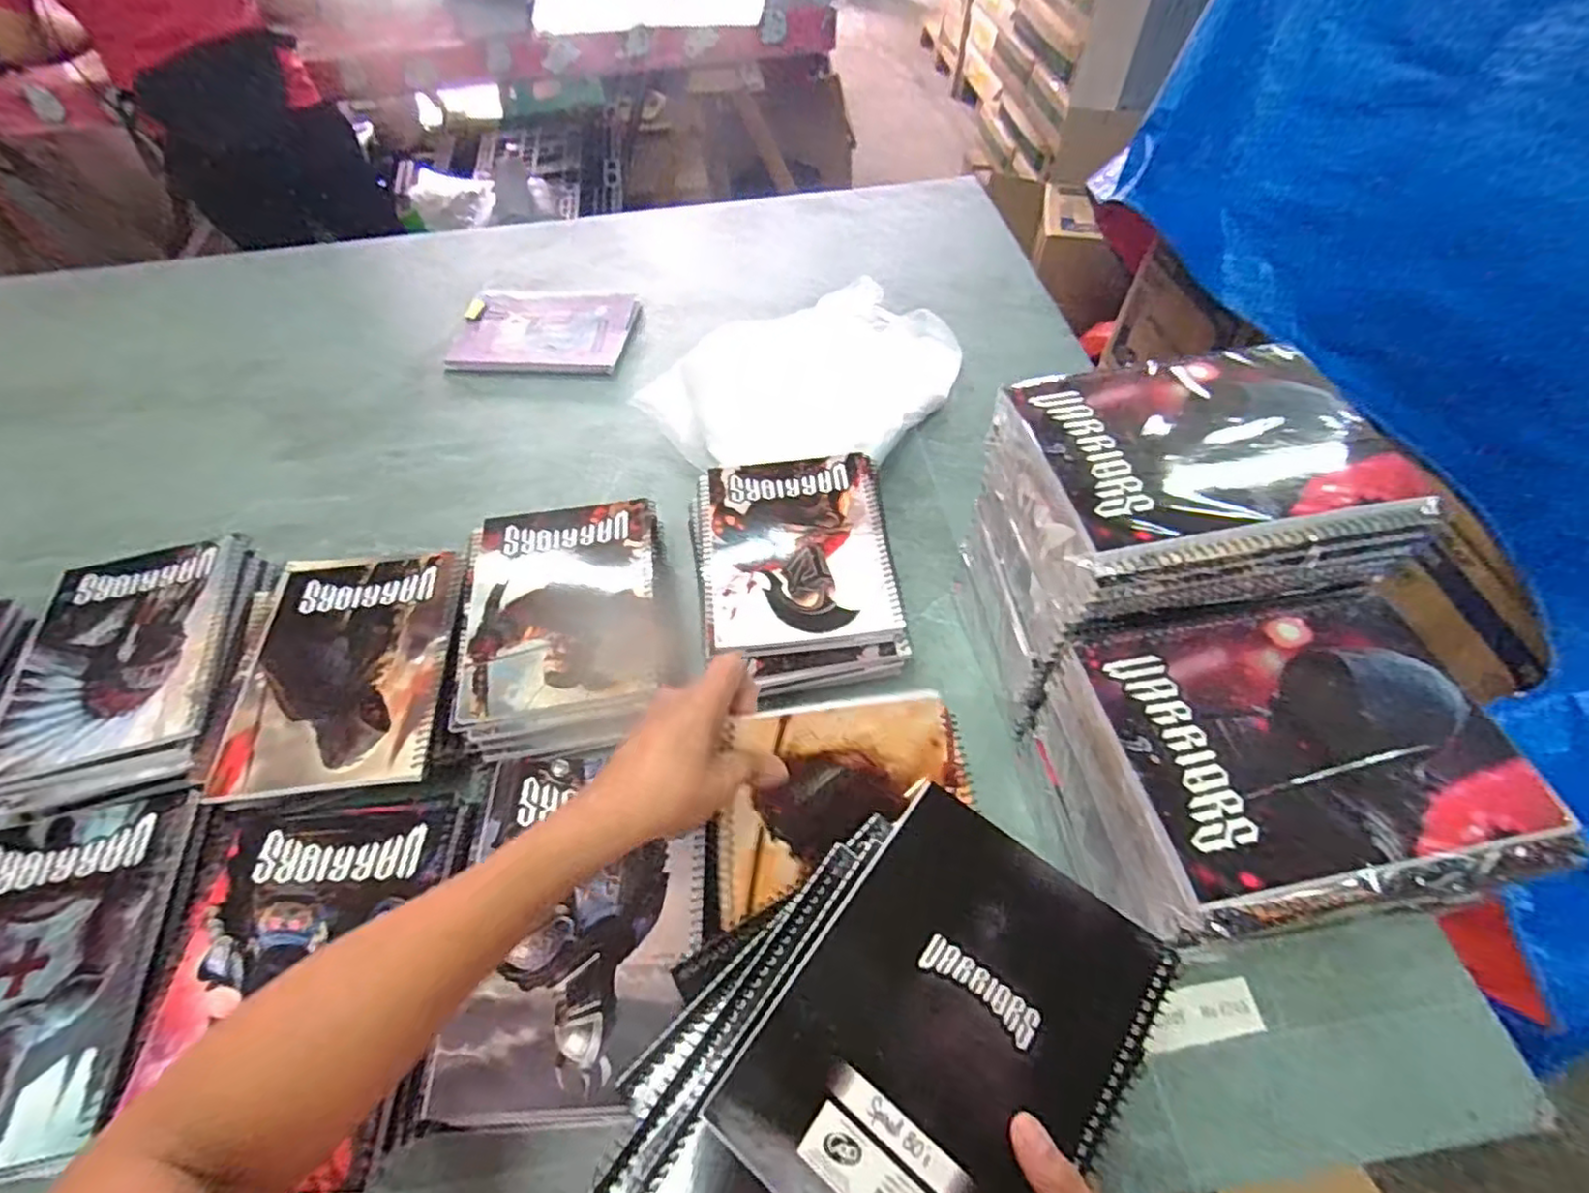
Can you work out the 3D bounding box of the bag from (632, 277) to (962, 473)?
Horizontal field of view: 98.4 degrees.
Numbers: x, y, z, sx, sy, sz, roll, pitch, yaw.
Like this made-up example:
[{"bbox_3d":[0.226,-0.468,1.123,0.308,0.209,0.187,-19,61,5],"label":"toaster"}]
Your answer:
[{"bbox_3d":[0.031,-0.250,0.777,0.264,0.058,0.323,30,62,20],"label":"bag"}]

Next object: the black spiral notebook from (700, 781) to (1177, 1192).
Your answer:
[{"bbox_3d":[0.075,0.208,0.328,0.146,0.013,0.191,32,62,21],"label":"black spiral notebook"}]

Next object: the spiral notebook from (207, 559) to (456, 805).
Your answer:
[{"bbox_3d":[-0.349,0.048,0.533,0.148,0.006,0.212,-7,56,-3],"label":"spiral notebook"}]

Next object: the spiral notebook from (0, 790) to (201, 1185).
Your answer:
[{"bbox_3d":[-0.470,0.230,0.414,0.154,0.008,0.202,-8,56,-4],"label":"spiral notebook"}]

